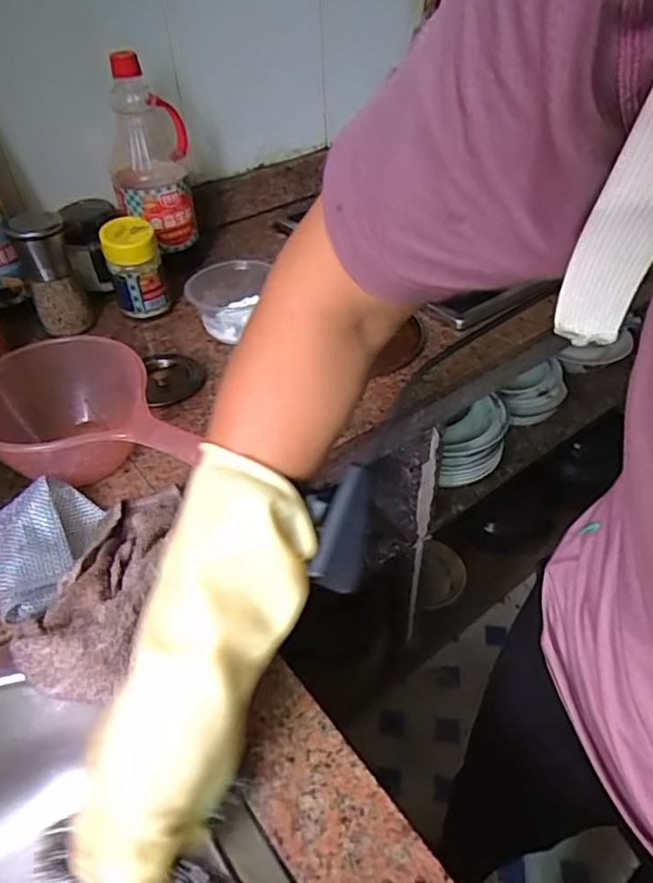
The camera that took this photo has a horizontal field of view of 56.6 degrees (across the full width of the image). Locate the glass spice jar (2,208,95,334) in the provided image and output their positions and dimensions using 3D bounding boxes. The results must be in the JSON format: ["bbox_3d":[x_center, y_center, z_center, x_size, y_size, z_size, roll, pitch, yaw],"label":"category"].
[{"bbox_3d":[-0.323,-0.196,0.716,0.056,0.133,0.054,-13,44,-11],"label":"glass spice jar"}]

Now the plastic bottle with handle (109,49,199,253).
[{"bbox_3d":[-0.234,-0.376,0.791,0.097,0.220,0.110,-13,44,-11],"label":"plastic bottle with handle"}]

